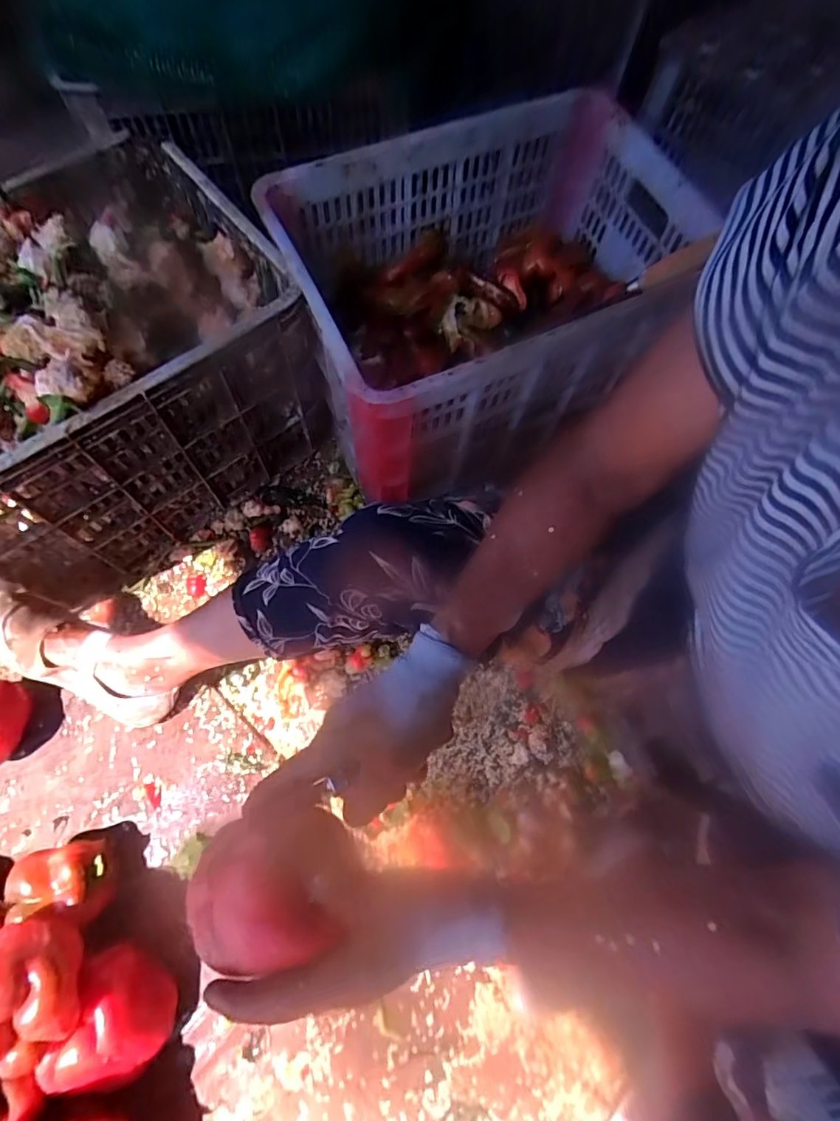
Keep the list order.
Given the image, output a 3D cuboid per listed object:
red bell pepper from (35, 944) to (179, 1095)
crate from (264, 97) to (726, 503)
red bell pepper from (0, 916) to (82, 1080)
[{"bbox_3d":[-0.304,0.464,0.529,0.091,0.091,0.103,12,69,2],"label":"red bell pepper"},{"bbox_3d":[0.098,-0.358,0.736,0.514,0.287,0.362,-25,73,-11],"label":"crate"},{"bbox_3d":[-0.373,0.402,0.480,0.082,0.077,0.115,-39,76,-15],"label":"red bell pepper"}]

